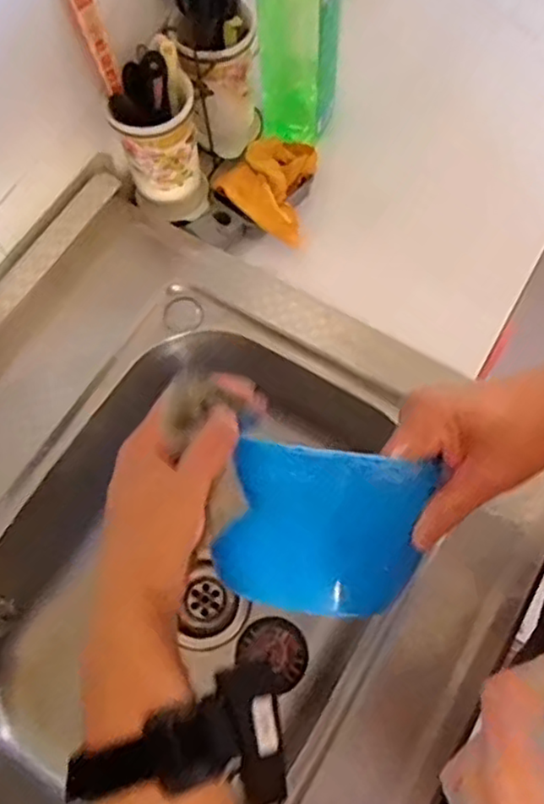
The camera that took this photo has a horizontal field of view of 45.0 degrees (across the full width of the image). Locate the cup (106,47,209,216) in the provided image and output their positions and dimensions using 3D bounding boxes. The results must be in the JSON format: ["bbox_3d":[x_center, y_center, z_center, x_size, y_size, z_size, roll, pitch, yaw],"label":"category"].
[{"bbox_3d":[-0.110,-0.263,0.653,0.071,0.121,0.079,6,68,4],"label":"cup"}]

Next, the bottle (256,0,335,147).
[{"bbox_3d":[0.028,-0.378,0.646,0.088,0.253,0.064,-1,67,1],"label":"bottle"}]

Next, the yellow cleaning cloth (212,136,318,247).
[{"bbox_3d":[0.004,-0.244,0.721,0.106,0.036,0.126,25,70,11],"label":"yellow cleaning cloth"}]

